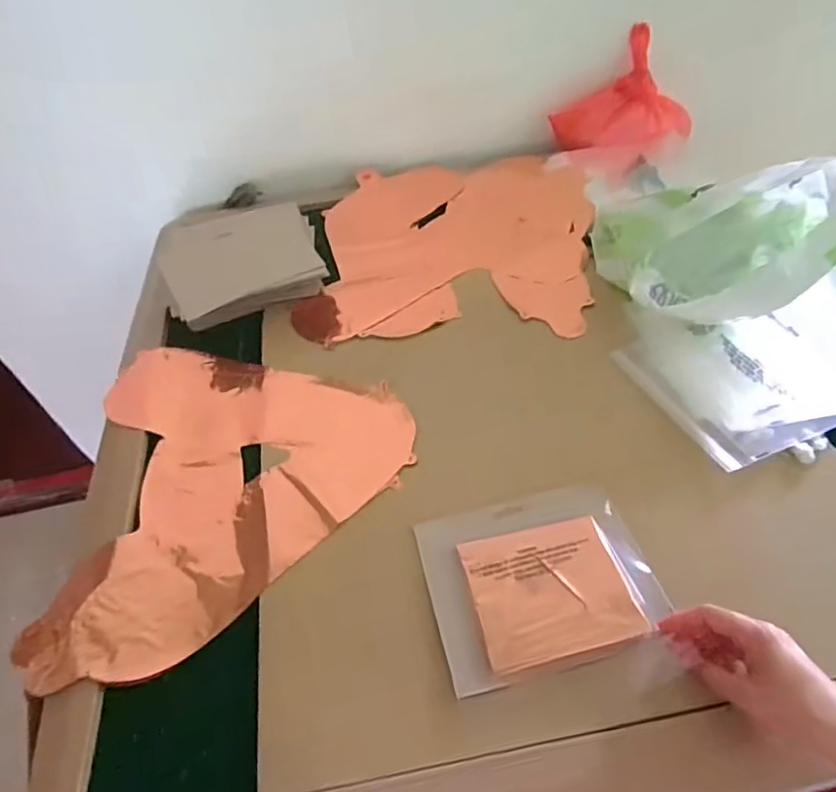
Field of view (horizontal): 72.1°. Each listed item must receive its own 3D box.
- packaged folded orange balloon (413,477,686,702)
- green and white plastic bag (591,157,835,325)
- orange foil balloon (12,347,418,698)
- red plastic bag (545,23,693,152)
[{"bbox_3d":[0.111,0.171,0.518,0.192,0.009,0.188,-15,46,-3],"label":"packaged folded orange balloon"},{"bbox_3d":[0.368,-0.195,0.702,0.239,0.156,0.205,-10,50,-3],"label":"green and white plastic bag"},{"bbox_3d":[-0.255,0.078,0.644,0.413,0.021,0.366,-38,56,-24],"label":"orange foil balloon"},{"bbox_3d":[0.357,-0.501,0.960,0.220,0.160,0.136,-25,52,-14],"label":"red plastic bag"}]

